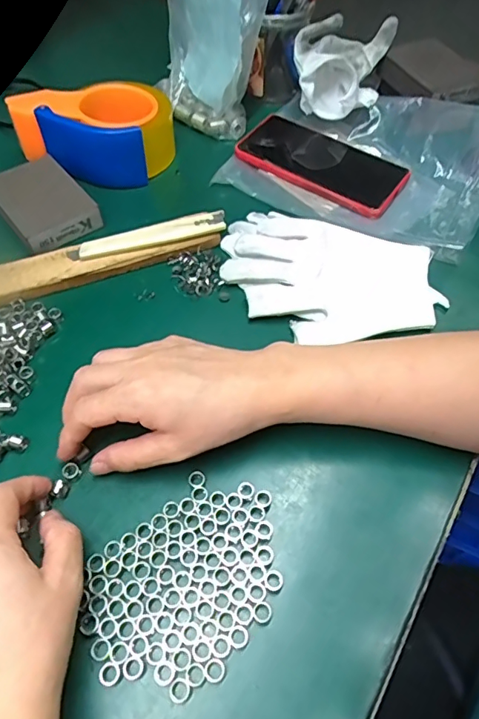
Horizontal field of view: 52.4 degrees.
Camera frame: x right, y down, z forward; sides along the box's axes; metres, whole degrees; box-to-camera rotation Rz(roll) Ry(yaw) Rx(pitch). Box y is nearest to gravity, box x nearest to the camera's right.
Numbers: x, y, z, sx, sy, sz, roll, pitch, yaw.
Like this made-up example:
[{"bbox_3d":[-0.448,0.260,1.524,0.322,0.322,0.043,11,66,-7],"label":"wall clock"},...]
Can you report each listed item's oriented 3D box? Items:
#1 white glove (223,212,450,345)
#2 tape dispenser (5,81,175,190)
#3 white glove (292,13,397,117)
[{"bbox_3d":[0.070,-0.068,0.401,0.179,0.021,0.111,16,57,8],"label":"white glove"},{"bbox_3d":[-0.143,-0.231,0.486,0.148,0.062,0.090,9,56,4],"label":"tape dispenser"},{"bbox_3d":[0.107,-0.313,0.522,0.093,0.066,0.125,13,56,6],"label":"white glove"}]

